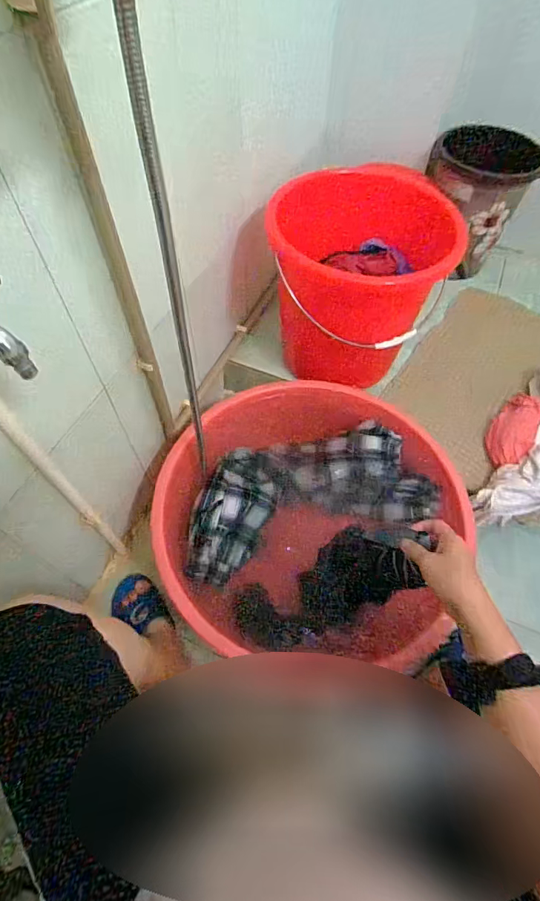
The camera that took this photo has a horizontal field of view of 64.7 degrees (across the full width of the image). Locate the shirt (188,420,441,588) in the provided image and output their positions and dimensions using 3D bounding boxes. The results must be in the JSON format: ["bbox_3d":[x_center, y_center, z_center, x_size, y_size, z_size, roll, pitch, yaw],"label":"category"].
[{"bbox_3d":[0.062,0.071,0.810,0.461,0.051,0.236,-14,60,-10],"label":"shirt"}]

